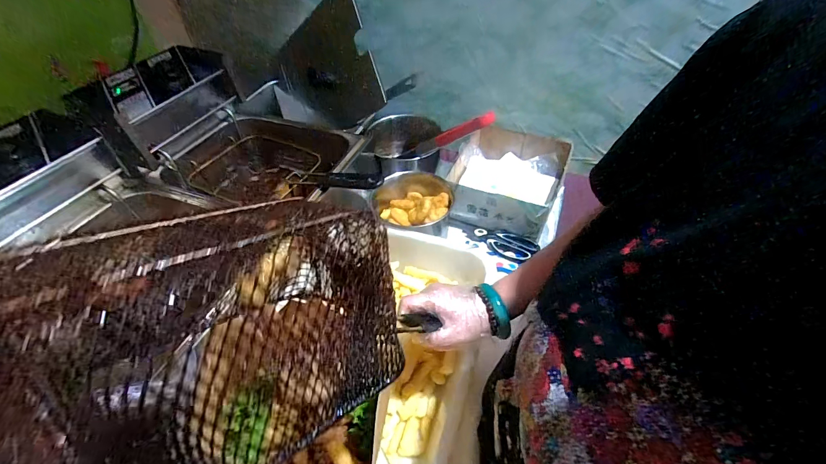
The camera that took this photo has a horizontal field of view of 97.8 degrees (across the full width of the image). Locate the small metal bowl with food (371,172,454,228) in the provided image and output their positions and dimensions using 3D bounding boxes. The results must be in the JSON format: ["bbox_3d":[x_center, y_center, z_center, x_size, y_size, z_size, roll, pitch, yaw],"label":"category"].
[{"bbox_3d":[0.004,-0.055,0.709,0.146,0.066,0.134,-2,47,2],"label":"small metal bowl with food"}]

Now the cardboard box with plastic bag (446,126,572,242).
[{"bbox_3d":[0.197,-0.101,0.778,0.209,0.126,0.225,19,51,20],"label":"cardboard box with plastic bag"}]

